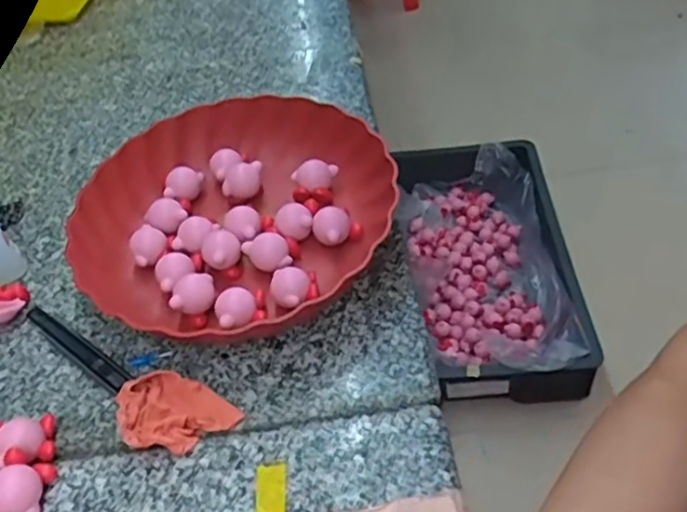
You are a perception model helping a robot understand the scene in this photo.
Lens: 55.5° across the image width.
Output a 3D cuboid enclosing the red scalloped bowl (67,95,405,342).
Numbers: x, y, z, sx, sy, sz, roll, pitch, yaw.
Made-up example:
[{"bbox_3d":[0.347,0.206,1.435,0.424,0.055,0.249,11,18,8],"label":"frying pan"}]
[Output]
[{"bbox_3d":[-0.084,-0.038,0.514,0.237,0.052,0.217,-4,49,5],"label":"red scalloped bowl"}]

